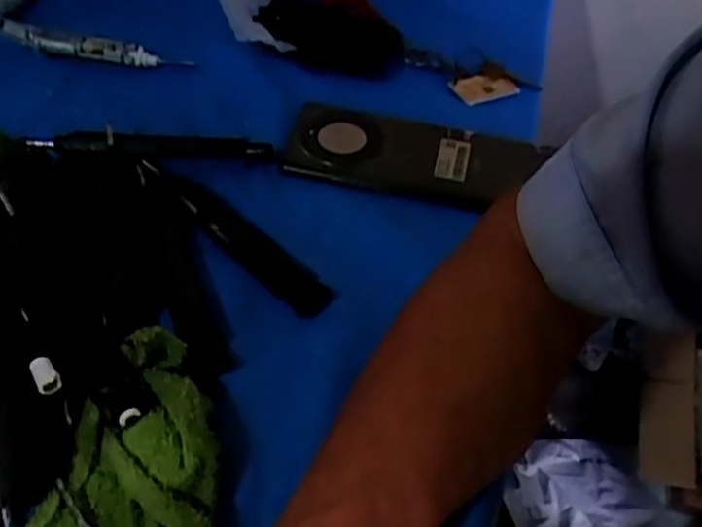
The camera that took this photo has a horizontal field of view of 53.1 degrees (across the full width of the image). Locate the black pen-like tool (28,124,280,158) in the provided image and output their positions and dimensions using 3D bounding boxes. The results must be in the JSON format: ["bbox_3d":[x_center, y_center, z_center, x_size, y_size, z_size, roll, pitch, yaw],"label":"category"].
[{"bbox_3d":[-0.130,-0.078,0.459,0.154,0.017,0.017,2,48,-3],"label":"black pen-like tool"}]

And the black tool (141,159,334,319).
[{"bbox_3d":[-0.074,-0.021,0.423,0.157,0.013,0.026,35,54,25],"label":"black tool"}]

